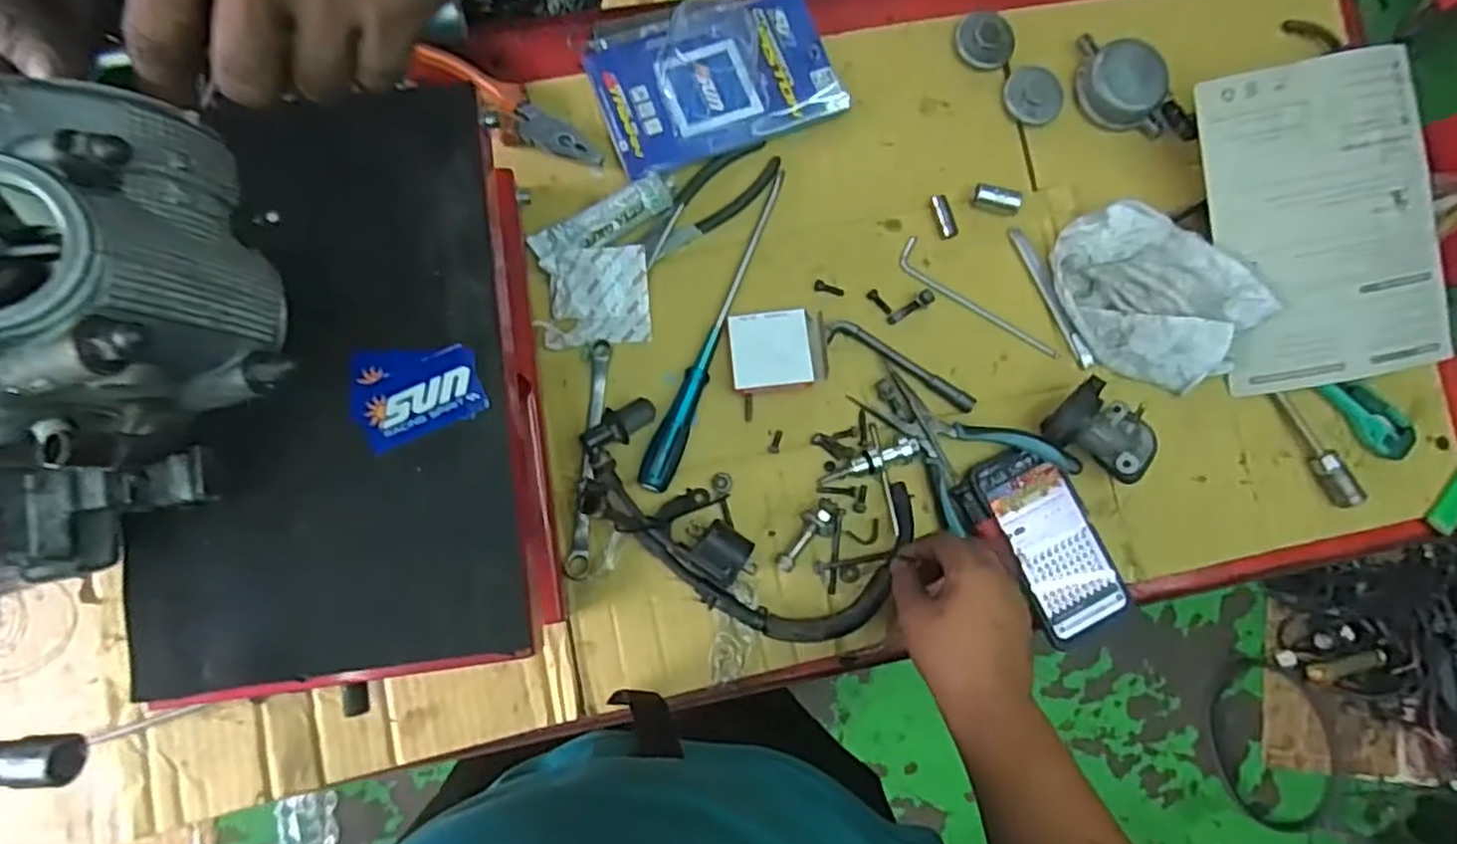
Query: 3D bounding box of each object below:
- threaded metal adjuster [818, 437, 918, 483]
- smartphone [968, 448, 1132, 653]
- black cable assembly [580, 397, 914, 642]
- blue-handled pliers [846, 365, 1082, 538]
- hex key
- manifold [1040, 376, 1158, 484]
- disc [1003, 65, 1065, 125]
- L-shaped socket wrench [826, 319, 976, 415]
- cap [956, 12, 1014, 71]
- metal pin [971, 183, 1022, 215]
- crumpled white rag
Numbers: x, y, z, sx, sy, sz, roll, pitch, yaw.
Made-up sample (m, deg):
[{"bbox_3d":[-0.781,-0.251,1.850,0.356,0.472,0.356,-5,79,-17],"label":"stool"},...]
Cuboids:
[{"bbox_3d":[0.115,0.033,0.616,0.087,0.016,0.017,-22,85,6],"label":"threaded metal adjuster"},{"bbox_3d":[0.268,0.099,0.623,0.078,0.011,0.158,-26,86,-8],"label":"smartphone"},{"bbox_3d":[0.009,0.067,0.590,0.259,0.064,0.152,30,81,-3],"label":"black cable assembly"},{"bbox_3d":[0.196,0.008,0.625,0.113,0.029,0.150,-34,87,-8],"label":"blue-handled pliers"},{"bbox_3d":[0.217,-0.100,0.654,0.165,0.004,0.029,40,81,1],"label":"hex key"},{"bbox_3d":[0.312,0.008,0.627,0.084,0.044,0.062,36,82,-1],"label":"manifold"},{"bbox_3d":[0.277,-0.296,0.677,0.053,0.014,0.052,1,83,-5],"label":"disc"},{"bbox_3d":[0.149,-0.049,0.636,0.137,0.011,0.027,27,81,-1],"label":"L-shaped socket wrench"},{"bbox_3d":[0.233,-0.345,0.676,0.050,0.013,0.052,1,83,-5],"label":"cap"},{"bbox_3d":[0.237,-0.196,0.661,0.042,0.014,0.018,14,82,-3],"label":"metal pin"},{"bbox_3d":[0.363,-0.111,0.645,0.178,0.042,0.125,37,81,0],"label":"crumpled white rag"}]

